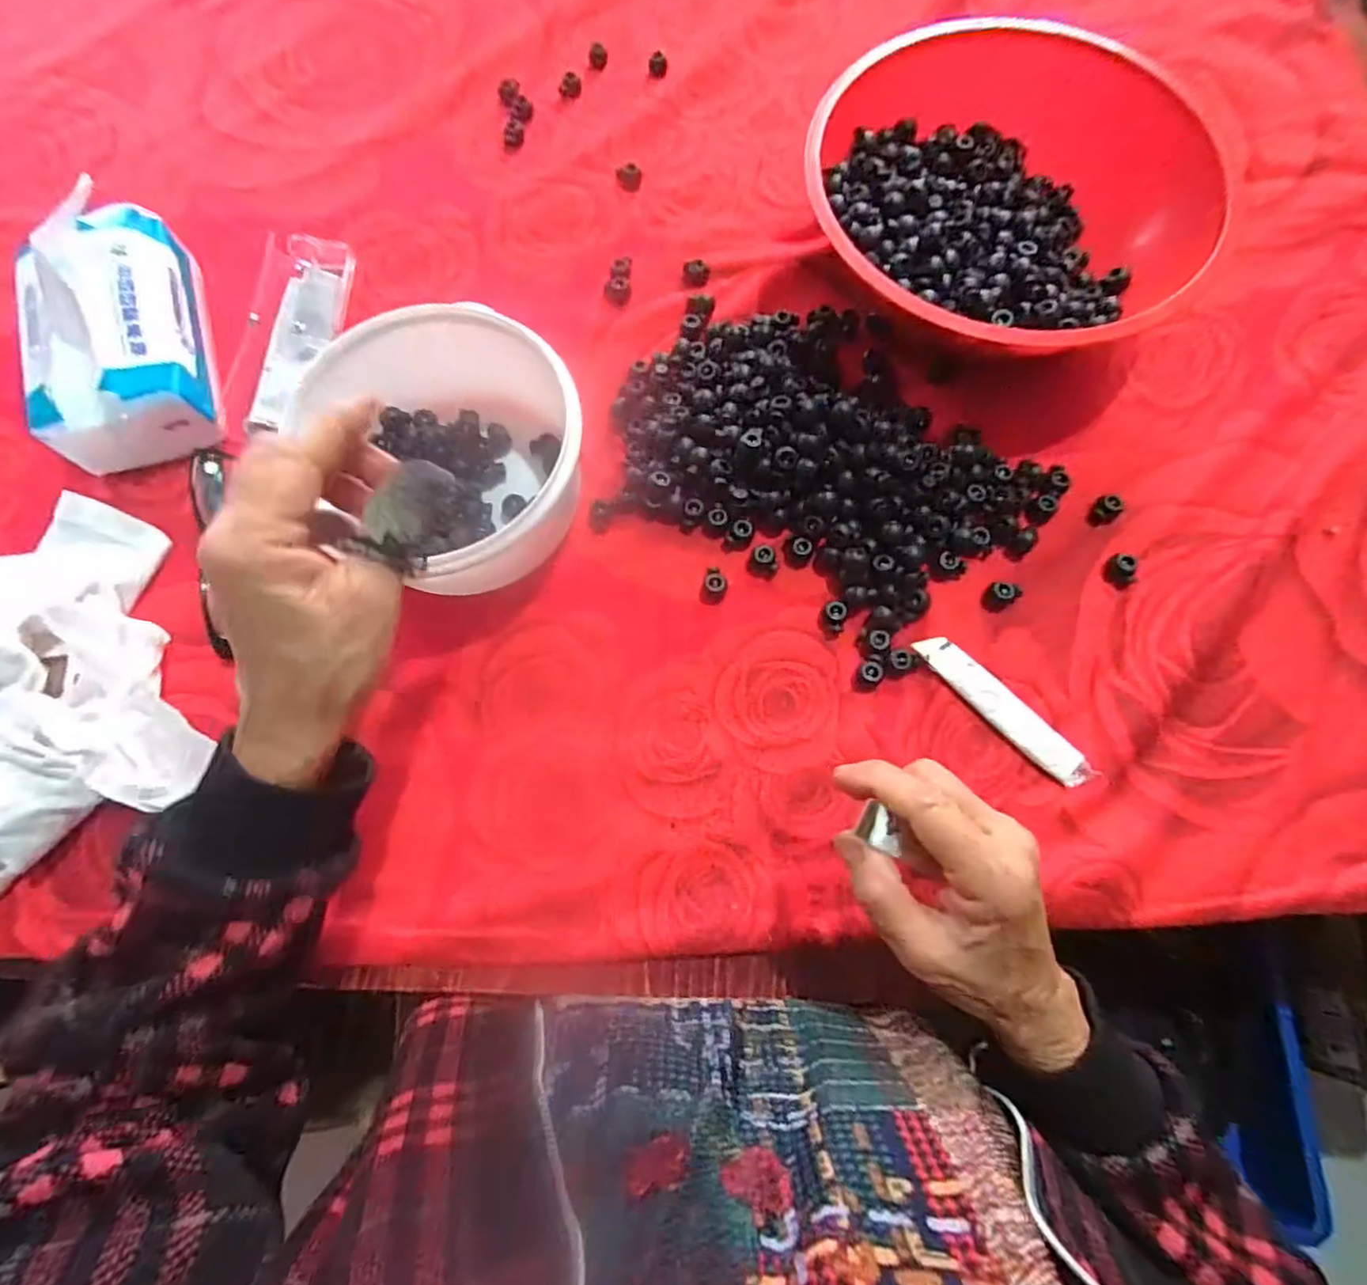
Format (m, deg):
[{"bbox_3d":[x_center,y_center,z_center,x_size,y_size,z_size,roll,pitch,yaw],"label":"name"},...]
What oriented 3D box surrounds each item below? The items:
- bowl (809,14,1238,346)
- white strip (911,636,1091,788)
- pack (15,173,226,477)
[{"bbox_3d":[0.197,-0.279,0.414,0.227,0.079,0.249,-1,74,2],"label":"bowl"},{"bbox_3d":[0.180,0.036,0.360,0.021,0.005,0.109,-43,77,-10],"label":"white strip"},{"bbox_3d":[-0.369,-0.199,0.409,0.090,0.076,0.170,-20,74,-4],"label":"pack"}]

